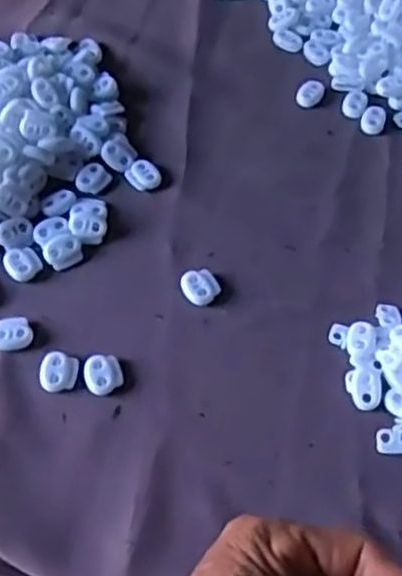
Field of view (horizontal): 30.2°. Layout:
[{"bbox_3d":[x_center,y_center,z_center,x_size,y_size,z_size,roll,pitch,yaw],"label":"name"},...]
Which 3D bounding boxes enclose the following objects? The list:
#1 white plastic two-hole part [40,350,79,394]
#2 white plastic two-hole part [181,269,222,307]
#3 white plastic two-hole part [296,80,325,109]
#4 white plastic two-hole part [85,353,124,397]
[{"bbox_3d":[-0.075,0.045,0.396,0.019,0.005,0.022,0,58,-1],"label":"white plastic two-hole part"},{"bbox_3d":[0.000,-0.001,0.425,0.020,0.005,0.022,-28,63,-17],"label":"white plastic two-hole part"},{"bbox_3d":[0.074,-0.131,0.504,0.016,0.006,0.022,23,60,12],"label":"white plastic two-hole part"},{"bbox_3d":[-0.052,0.046,0.396,0.019,0.005,0.022,-13,59,-9],"label":"white plastic two-hole part"}]

